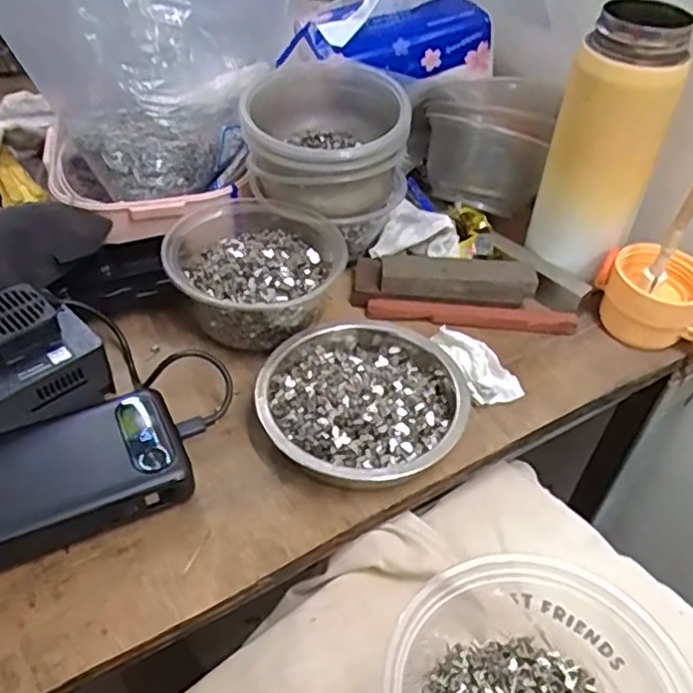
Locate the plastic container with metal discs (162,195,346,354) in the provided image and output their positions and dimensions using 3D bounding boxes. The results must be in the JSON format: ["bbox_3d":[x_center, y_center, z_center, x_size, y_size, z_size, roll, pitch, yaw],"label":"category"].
[{"bbox_3d":[-0.061,-0.049,0.467,0.115,0.050,0.115,-9,45,-12],"label":"plastic container with metal discs"}]

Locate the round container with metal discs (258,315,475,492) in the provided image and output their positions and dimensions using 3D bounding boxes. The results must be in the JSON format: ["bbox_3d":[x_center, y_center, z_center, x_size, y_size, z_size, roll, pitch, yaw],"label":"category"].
[{"bbox_3d":[0.009,0.029,0.420,0.118,0.032,0.129,2,44,-2],"label":"round container with metal discs"}]

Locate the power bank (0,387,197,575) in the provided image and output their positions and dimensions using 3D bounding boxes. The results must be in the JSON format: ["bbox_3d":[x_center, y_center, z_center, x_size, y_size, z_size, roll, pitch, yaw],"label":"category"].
[{"bbox_3d":[-0.166,0.075,0.364,0.155,0.028,0.072,-17,47,-21],"label":"power bank"}]

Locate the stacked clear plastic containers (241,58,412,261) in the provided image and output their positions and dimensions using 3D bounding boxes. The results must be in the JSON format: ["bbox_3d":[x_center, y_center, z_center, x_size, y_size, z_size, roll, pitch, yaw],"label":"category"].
[{"bbox_3d":[-0.015,-0.141,0.507,0.112,0.095,0.113,1,44,-2],"label":"stacked clear plastic containers"}]

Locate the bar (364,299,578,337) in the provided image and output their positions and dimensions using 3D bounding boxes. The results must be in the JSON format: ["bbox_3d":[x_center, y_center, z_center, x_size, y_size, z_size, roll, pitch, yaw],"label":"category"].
[{"bbox_3d":[0.089,-0.022,0.490,0.147,0.011,0.015,5,44,1],"label":"bar"}]

